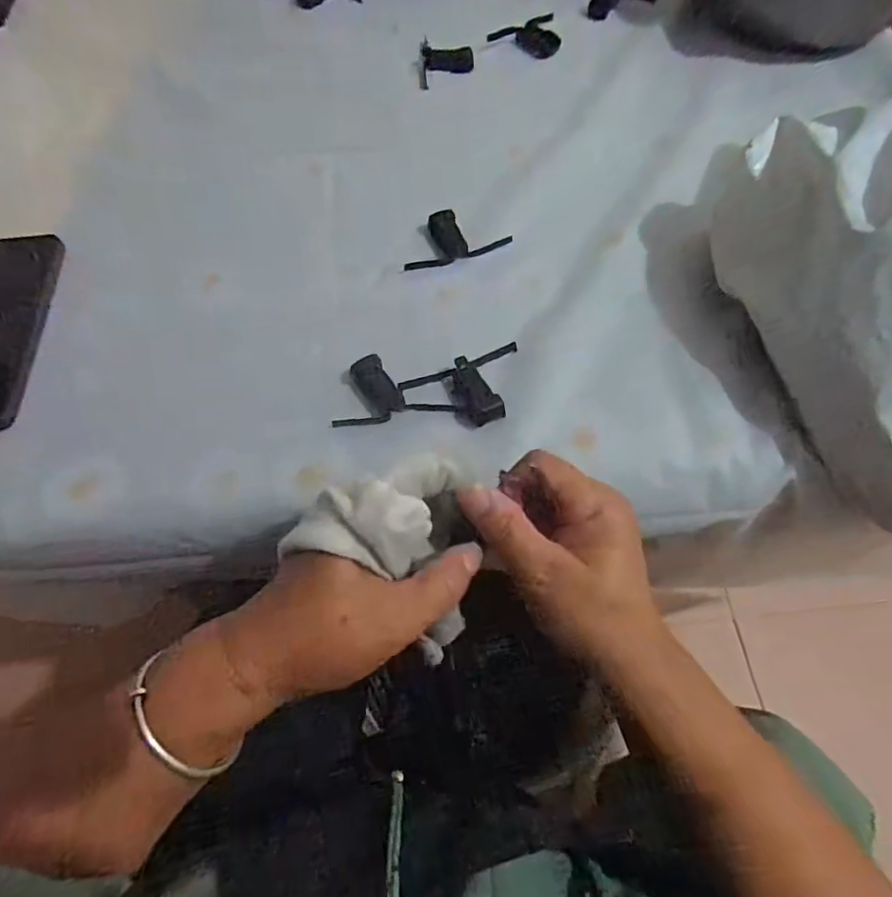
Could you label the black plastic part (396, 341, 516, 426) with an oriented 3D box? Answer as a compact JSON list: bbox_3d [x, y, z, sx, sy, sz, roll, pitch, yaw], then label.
[{"bbox_3d":[0.017,-0.037,0.365,0.080,0.010,0.050,-20,63,-11],"label":"black plastic part"}]

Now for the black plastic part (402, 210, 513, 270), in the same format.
[{"bbox_3d":[0.004,-0.162,0.433,0.081,0.012,0.043,-16,62,-9],"label":"black plastic part"}]

